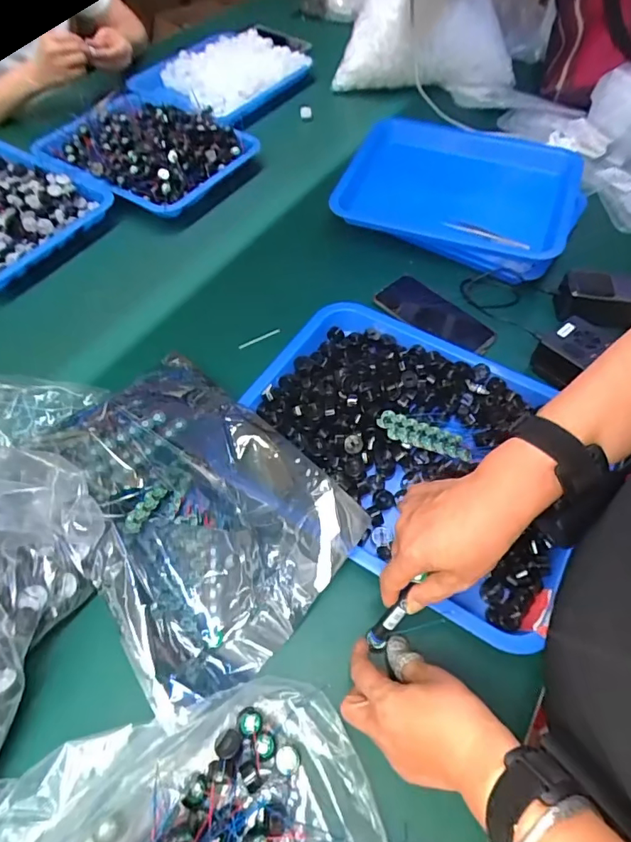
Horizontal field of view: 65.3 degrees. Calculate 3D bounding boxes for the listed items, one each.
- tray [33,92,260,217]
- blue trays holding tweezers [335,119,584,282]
[{"bbox_3d":[-0.259,-0.422,0.759,0.281,0.060,0.187,28,61,15],"label":"tray"},{"bbox_3d":[0.221,-0.339,0.737,0.347,0.080,0.252,14,58,8],"label":"blue trays holding tweezers"}]

